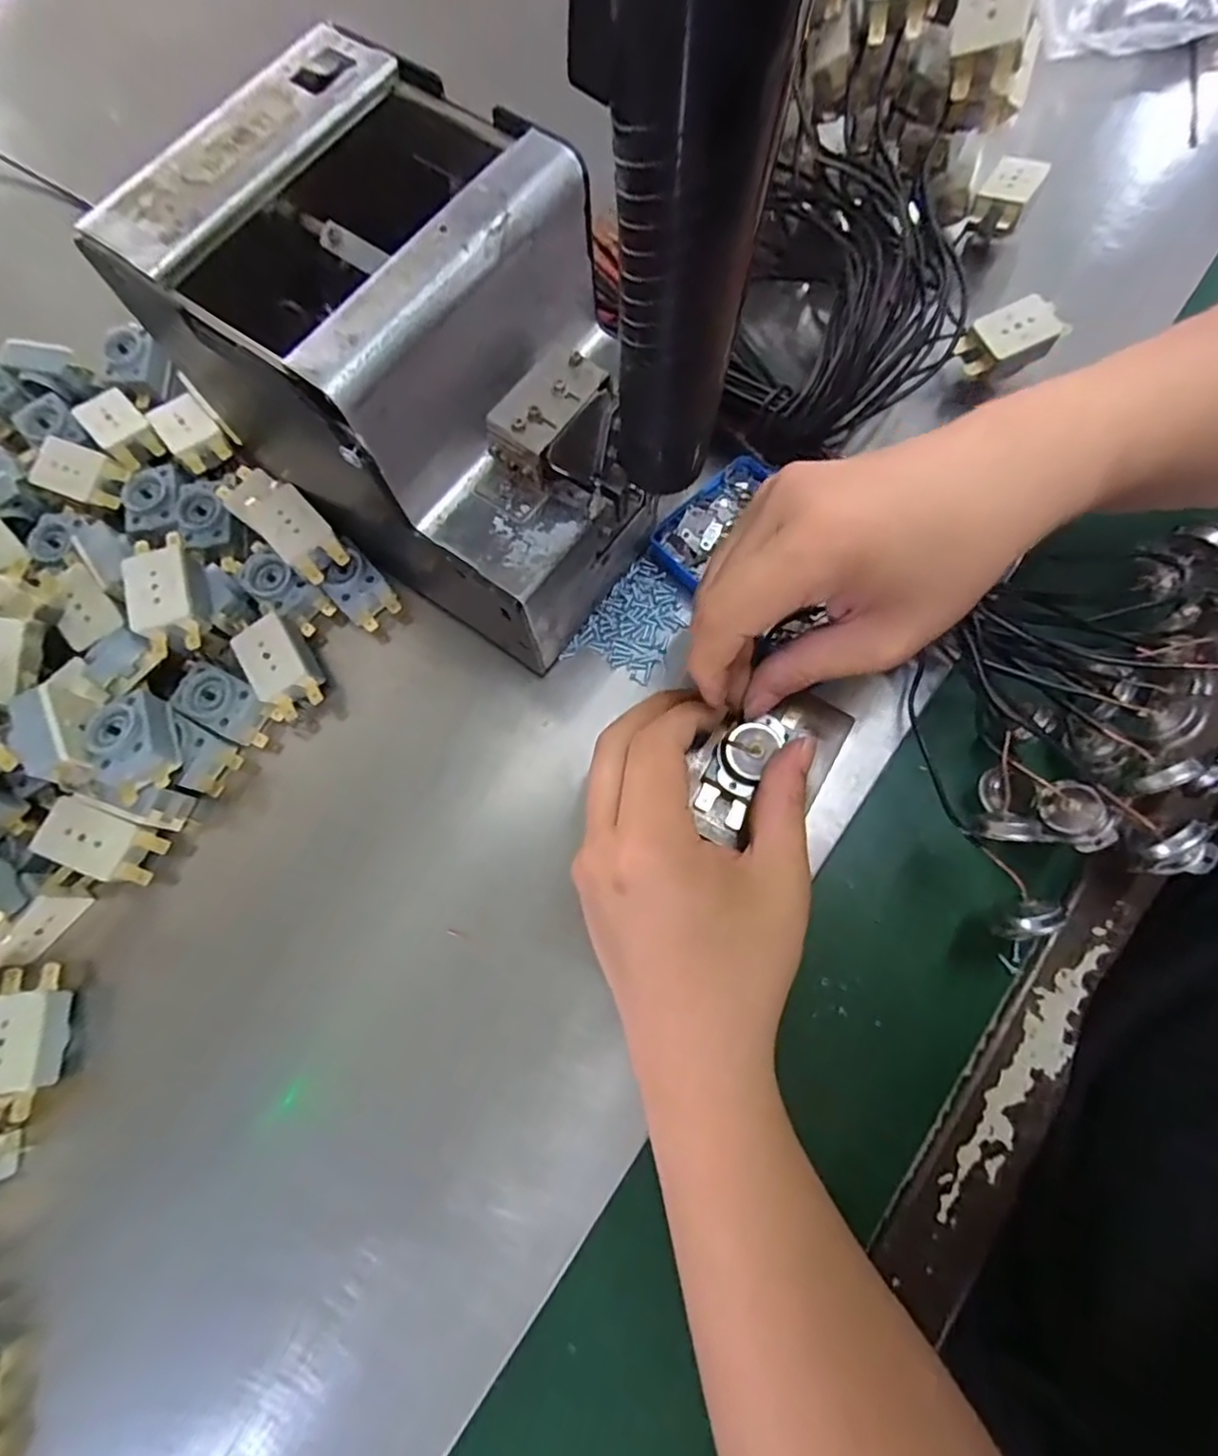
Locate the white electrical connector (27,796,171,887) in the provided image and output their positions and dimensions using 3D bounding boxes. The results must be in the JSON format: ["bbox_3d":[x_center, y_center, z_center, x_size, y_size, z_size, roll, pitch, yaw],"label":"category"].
[{"bbox_3d":[-0.230,0.051,0.284,0.047,0.017,0.027,20,76,6],"label":"white electrical connector"}]

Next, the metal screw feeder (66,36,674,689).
[{"bbox_3d":[-0.072,-0.131,0.258,0.185,0.139,0.117,37,79,10],"label":"metal screw feeder"}]

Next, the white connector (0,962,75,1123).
[{"bbox_3d":[-0.247,0.131,0.263,0.026,0.018,0.057,-6,75,-1],"label":"white connector"}]

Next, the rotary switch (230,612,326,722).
[{"bbox_3d":[-0.159,-0.030,0.304,0.028,0.016,0.049,-32,77,-7],"label":"rotary switch"}]

